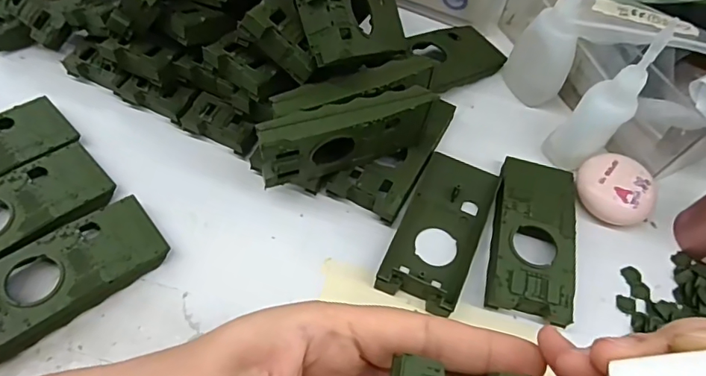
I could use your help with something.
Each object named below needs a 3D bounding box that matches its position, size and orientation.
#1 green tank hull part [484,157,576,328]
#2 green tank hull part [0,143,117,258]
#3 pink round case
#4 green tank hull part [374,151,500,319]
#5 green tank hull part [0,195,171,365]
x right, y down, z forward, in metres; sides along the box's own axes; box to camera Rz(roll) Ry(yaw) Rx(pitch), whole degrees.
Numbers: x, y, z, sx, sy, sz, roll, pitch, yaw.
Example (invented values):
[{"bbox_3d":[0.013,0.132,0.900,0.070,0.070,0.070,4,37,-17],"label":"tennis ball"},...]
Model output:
[{"bbox_3d":[0.109,0.029,0.302,0.047,0.021,0.106,15,60,5],"label":"green tank hull part"},{"bbox_3d":[-0.194,0.017,0.286,0.103,0.020,0.049,-39,70,-22],"label":"green tank hull part"},{"bbox_3d":[0.168,0.003,0.320,0.042,0.025,0.049,-34,68,-21],"label":"pink round case"},{"bbox_3d":[0.056,0.022,0.305,0.048,0.015,0.108,23,61,9],"label":"green tank hull part"},{"bbox_3d":[-0.158,0.048,0.272,0.103,0.020,0.046,-36,68,-21],"label":"green tank hull part"}]

